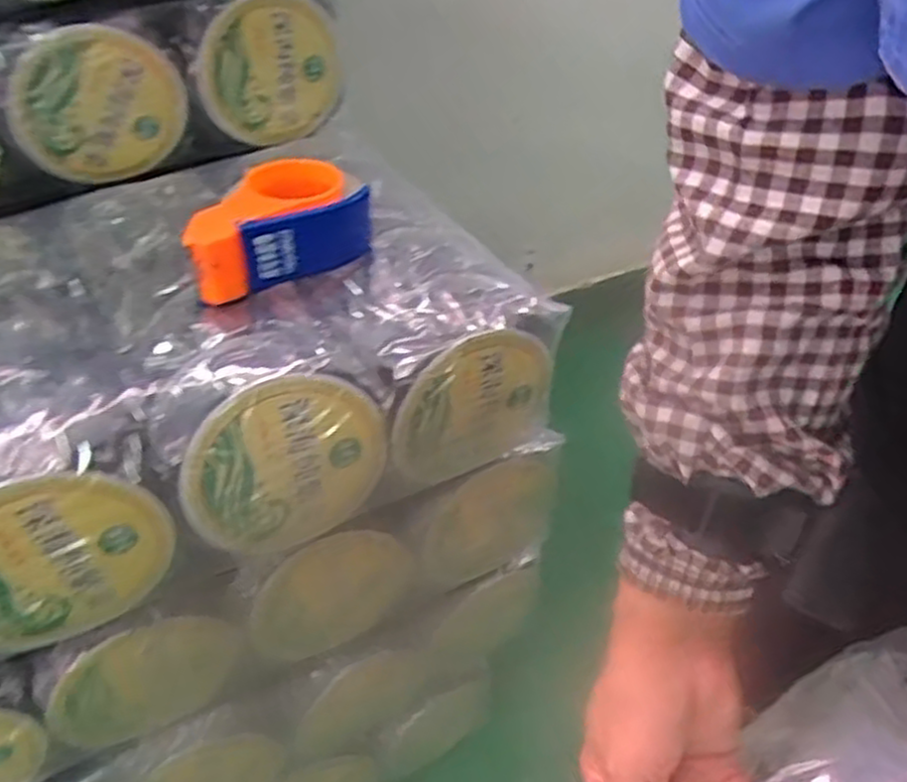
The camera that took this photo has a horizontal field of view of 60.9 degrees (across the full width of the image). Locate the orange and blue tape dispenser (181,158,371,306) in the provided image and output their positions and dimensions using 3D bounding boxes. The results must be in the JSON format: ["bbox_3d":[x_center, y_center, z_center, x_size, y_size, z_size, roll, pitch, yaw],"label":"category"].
[{"bbox_3d":[-0.147,-0.146,0.636,0.160,0.068,0.115,-23,47,-20],"label":"orange and blue tape dispenser"}]

